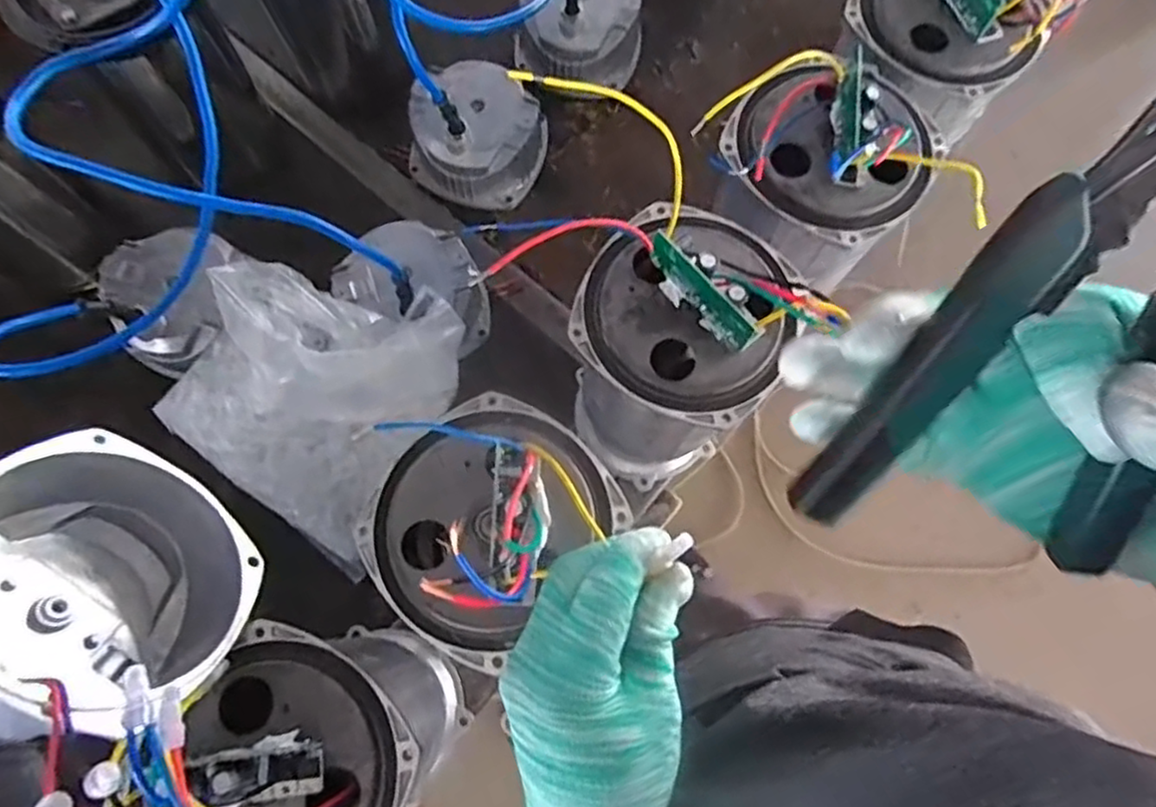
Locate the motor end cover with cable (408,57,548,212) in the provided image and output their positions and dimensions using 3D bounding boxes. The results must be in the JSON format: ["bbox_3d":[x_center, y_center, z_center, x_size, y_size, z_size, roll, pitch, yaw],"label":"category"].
[{"bbox_3d":[-0.097,-0.264,0.660,0.116,0.086,0.112,26,74,5],"label":"motor end cover with cable"}]

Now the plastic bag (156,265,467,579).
[{"bbox_3d":[-0.227,-0.013,0.532,0.211,0.112,0.187,23,74,4],"label":"plastic bag"}]

